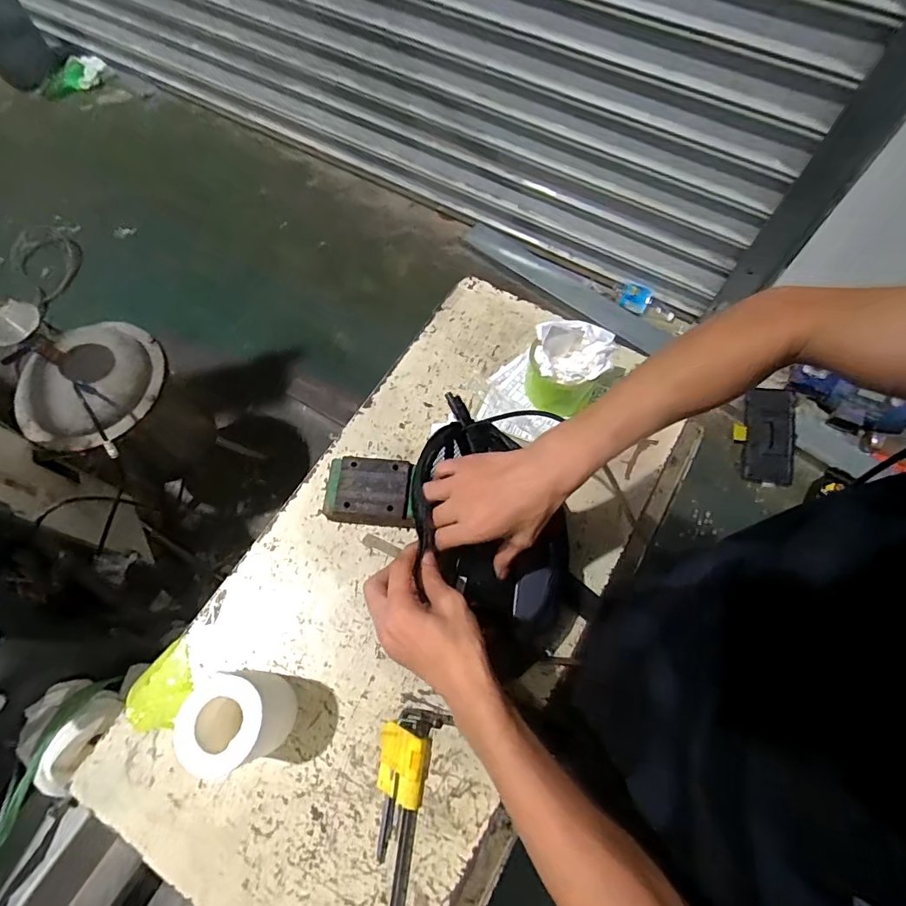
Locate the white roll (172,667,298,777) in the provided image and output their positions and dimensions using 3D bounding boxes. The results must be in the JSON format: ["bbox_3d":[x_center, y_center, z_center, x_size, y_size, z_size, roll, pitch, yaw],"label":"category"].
[{"bbox_3d":[-0.208,0.253,0.476,0.081,0.105,0.077,20,68,9],"label":"white roll"}]

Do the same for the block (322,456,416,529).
[{"bbox_3d":[-0.097,0.048,0.598,0.104,0.051,0.070,4,67,2],"label":"block"}]

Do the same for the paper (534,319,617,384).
[{"bbox_3d":[0.152,-0.126,0.600,0.103,0.052,0.074,-4,67,-1],"label":"paper"}]

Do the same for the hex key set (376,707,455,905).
[{"bbox_3d":[-0.058,0.364,0.471,0.064,0.025,0.221,14,67,6],"label":"hex key set"}]

